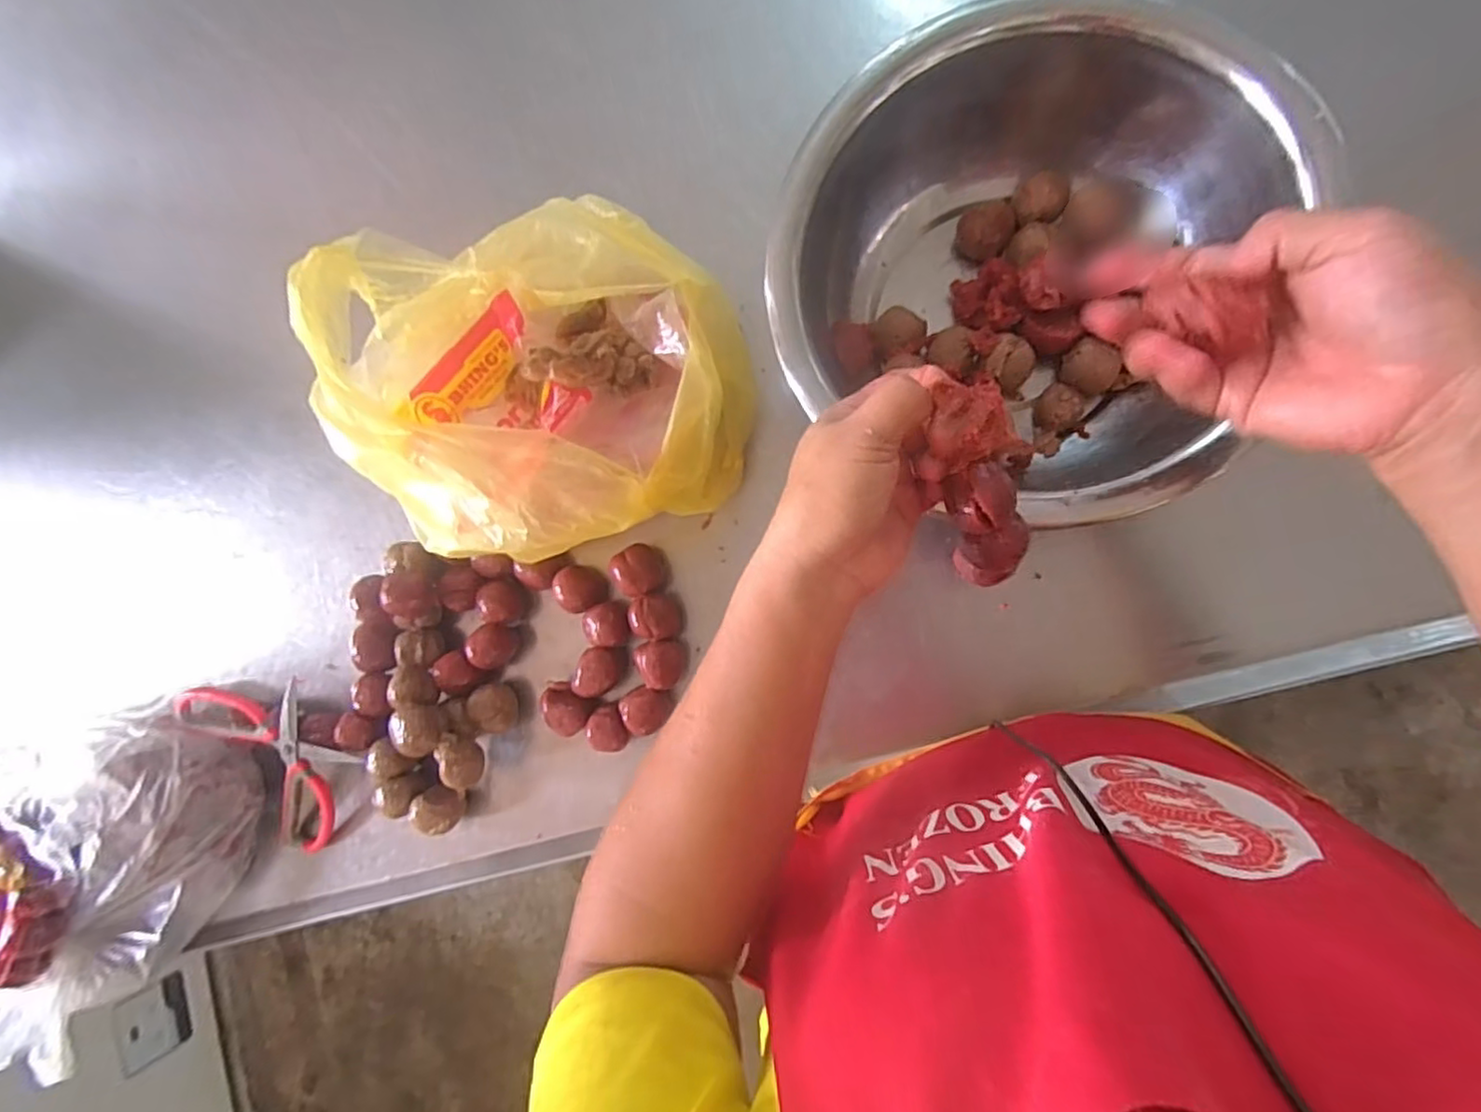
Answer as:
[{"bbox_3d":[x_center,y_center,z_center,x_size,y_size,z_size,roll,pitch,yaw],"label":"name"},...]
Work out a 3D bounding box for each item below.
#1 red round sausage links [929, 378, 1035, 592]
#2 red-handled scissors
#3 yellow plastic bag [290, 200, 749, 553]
[{"bbox_3d":[0.117,-0.029,0.311,0.040,0.030,0.103,-17,121,8],"label":"red round sausage links"},{"bbox_3d":[-0.350,0.153,0.499,0.096,0.020,0.150,-27,100,15],"label":"red-handled scissors"},{"bbox_3d":[-0.119,-0.113,0.432,0.242,0.144,0.220,-20,84,8],"label":"yellow plastic bag"}]

